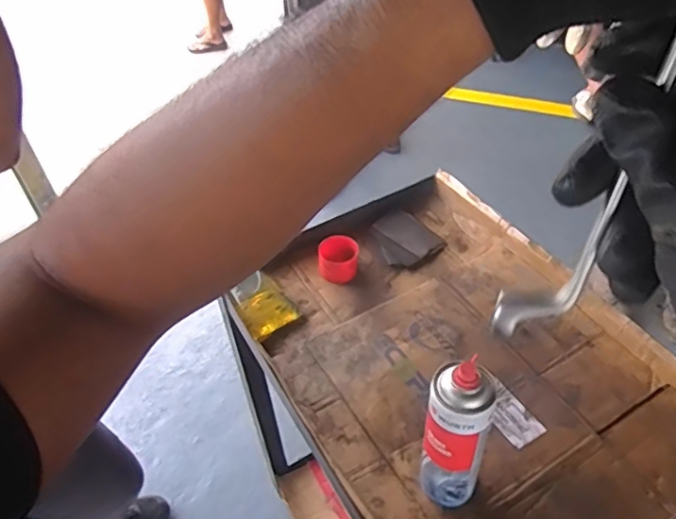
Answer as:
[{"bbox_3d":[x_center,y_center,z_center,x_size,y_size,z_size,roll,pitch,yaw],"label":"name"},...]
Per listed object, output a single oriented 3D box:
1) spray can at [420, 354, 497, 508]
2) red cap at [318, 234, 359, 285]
[{"bbox_3d":[0.124,0.195,0.615,0.060,0.231,0.055,-2,45,2],"label":"spray can"},{"bbox_3d":[0.001,-0.001,0.963,0.069,0.048,0.067,-3,45,2],"label":"red cap"}]

